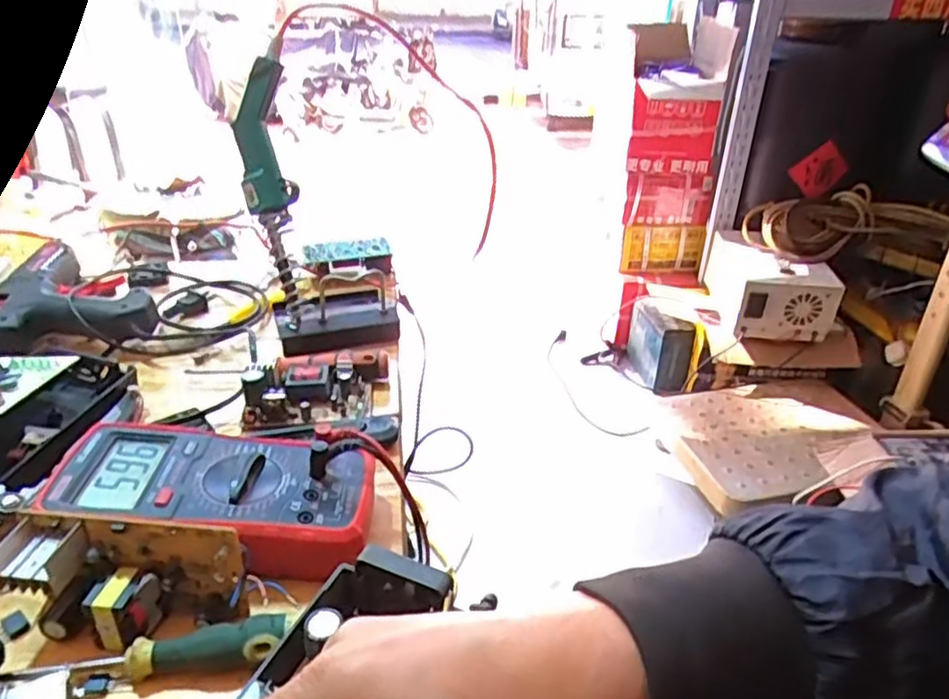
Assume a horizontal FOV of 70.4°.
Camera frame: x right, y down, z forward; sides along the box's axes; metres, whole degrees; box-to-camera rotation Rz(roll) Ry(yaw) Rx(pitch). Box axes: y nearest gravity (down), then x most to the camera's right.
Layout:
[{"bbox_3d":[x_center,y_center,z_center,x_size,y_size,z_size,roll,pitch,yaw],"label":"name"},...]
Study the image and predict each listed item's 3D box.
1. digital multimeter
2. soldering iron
[{"bbox_3d":[-0.152,0.087,0.404,0.183,0.043,0.092,2,30,2],"label":"digital multimeter"},{"bbox_3d":[-0.173,-0.144,0.563,0.043,0.218,0.027,-6,5,-13],"label":"soldering iron"}]

